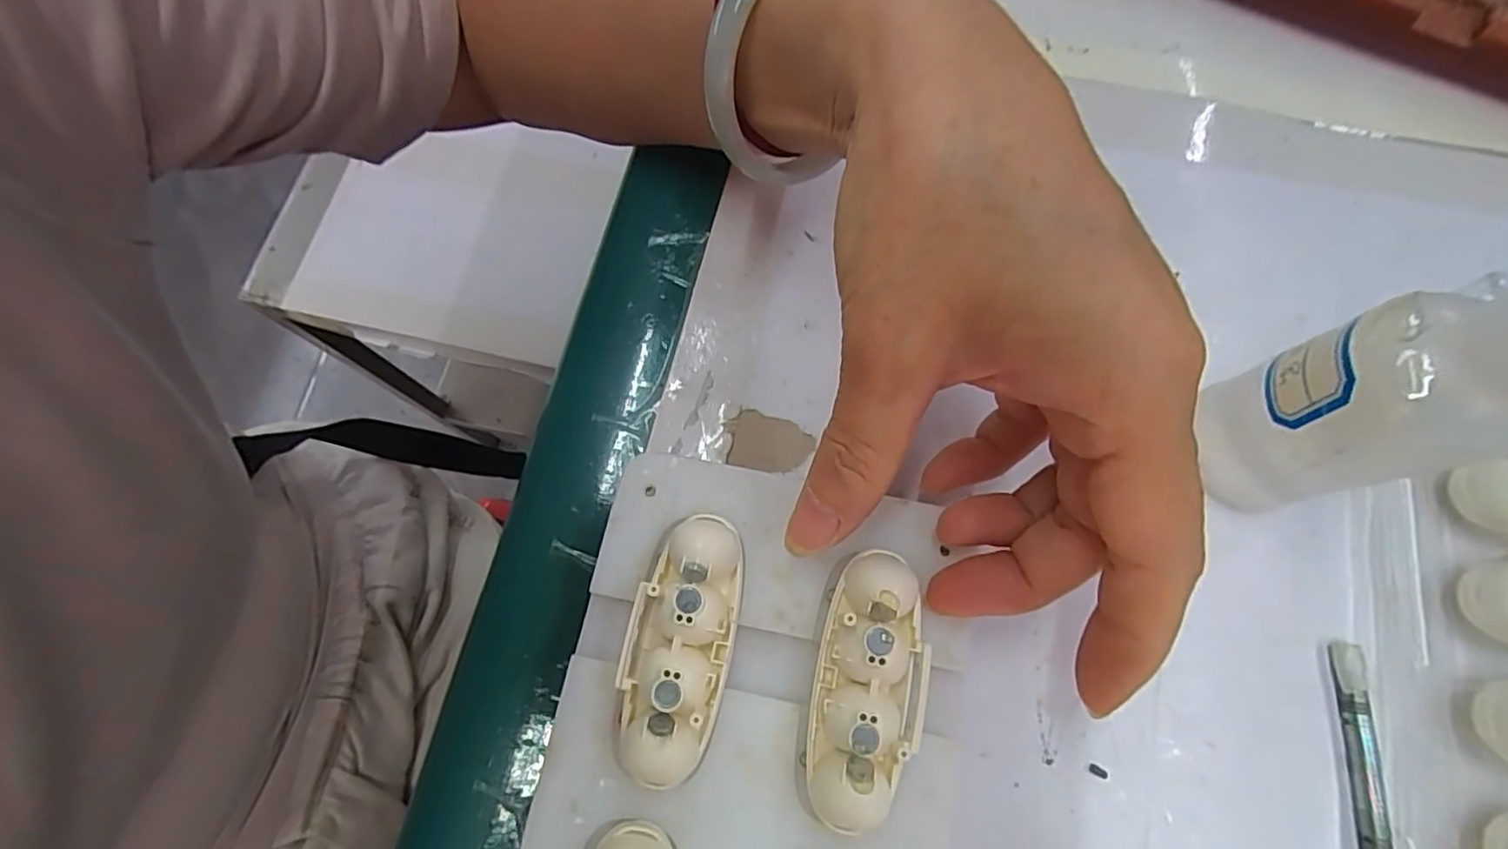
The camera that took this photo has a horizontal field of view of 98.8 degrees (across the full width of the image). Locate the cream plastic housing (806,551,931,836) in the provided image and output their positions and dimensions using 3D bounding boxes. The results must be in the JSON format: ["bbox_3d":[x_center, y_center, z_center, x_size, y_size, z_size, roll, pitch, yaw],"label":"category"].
[{"bbox_3d":[0.028,0.063,0.155,0.026,0.019,0.061,10,71,5],"label":"cream plastic housing"}]

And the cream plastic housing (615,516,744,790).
[{"bbox_3d":[-0.018,0.055,0.159,0.025,0.019,0.061,12,71,5],"label":"cream plastic housing"}]

